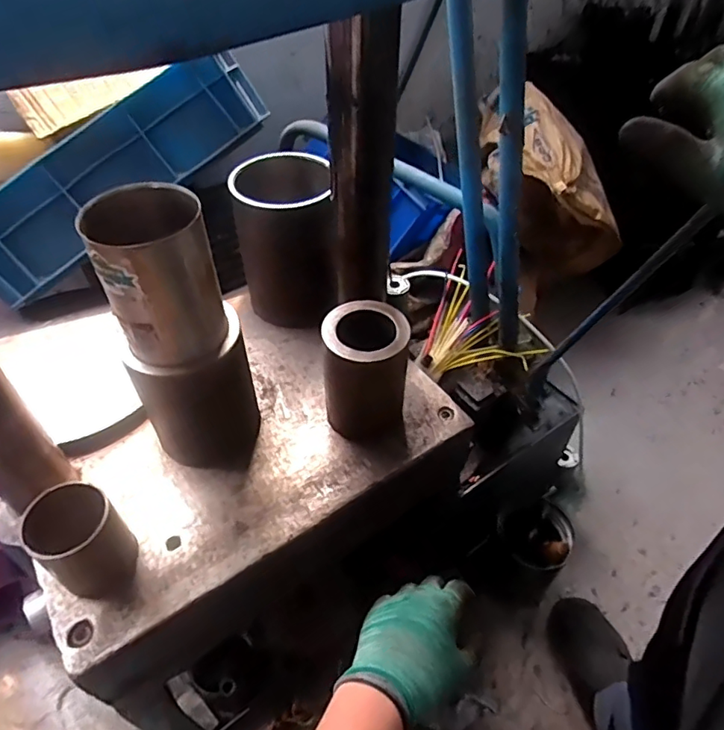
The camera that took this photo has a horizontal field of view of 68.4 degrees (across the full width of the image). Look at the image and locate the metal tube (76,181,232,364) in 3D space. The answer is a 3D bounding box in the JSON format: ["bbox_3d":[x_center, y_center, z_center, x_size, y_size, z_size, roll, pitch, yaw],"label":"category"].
[{"bbox_3d":[-0.169,-0.074,0.455,0.089,0.133,0.077,-16,49,-15],"label":"metal tube"}]

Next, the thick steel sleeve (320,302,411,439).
[{"bbox_3d":[0.003,0.012,0.586,0.085,0.139,0.089,1,47,1],"label":"thick steel sleeve"}]

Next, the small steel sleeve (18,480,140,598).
[{"bbox_3d":[-0.245,0.158,0.474,0.073,0.091,0.065,30,54,25],"label":"small steel sleeve"}]

